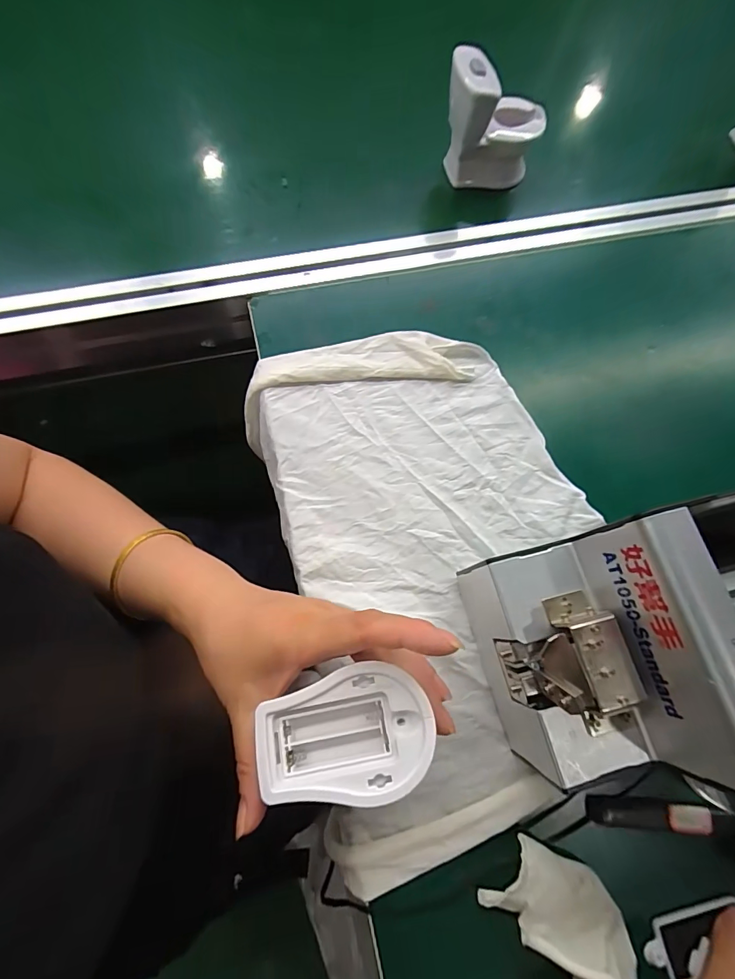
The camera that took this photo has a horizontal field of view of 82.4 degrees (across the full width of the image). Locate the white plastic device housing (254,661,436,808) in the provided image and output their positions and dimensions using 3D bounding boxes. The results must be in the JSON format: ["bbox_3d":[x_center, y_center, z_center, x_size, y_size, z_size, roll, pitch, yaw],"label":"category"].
[{"bbox_3d":[-0.012,0.125,0.217,0.084,0.023,0.057,-5,73,-4],"label":"white plastic device housing"}]

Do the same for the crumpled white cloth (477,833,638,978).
[{"bbox_3d":[0.125,0.274,0.247,0.069,0.027,0.118,-32,76,-11],"label":"crumpled white cloth"}]

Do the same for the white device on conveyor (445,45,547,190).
[{"bbox_3d":[0.130,-0.379,0.428,0.088,0.094,0.061,-16,74,-7],"label":"white device on conveyor"}]

